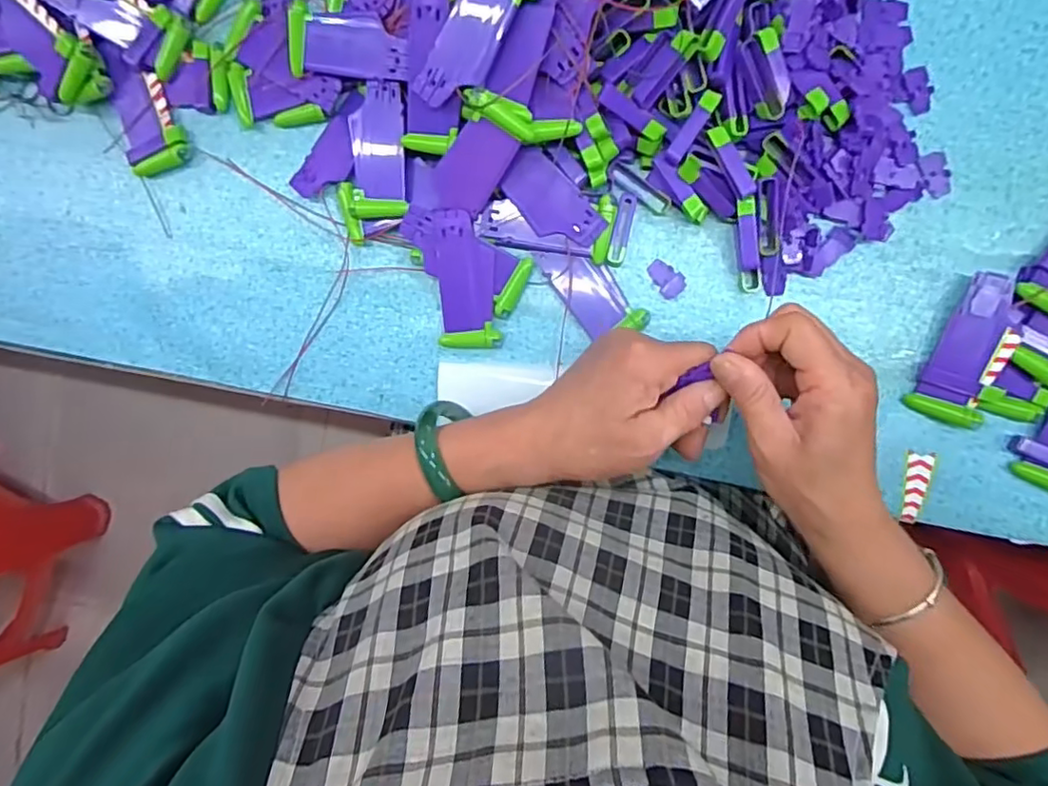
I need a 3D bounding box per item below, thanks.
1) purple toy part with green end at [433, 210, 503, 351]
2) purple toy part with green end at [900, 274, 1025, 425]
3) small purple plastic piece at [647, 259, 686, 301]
[{"bbox_3d":[-0.041,-0.074,0.413,0.038,0.007,0.091,-5,107,8],"label":"purple toy part with green end"},{"bbox_3d":[0.276,-0.025,0.381,0.040,0.020,0.090,23,98,5],"label":"purple toy part with green end"},{"bbox_3d":[0.094,-0.076,0.409,0.018,0.004,0.026,-44,88,9],"label":"small purple plastic piece"}]

